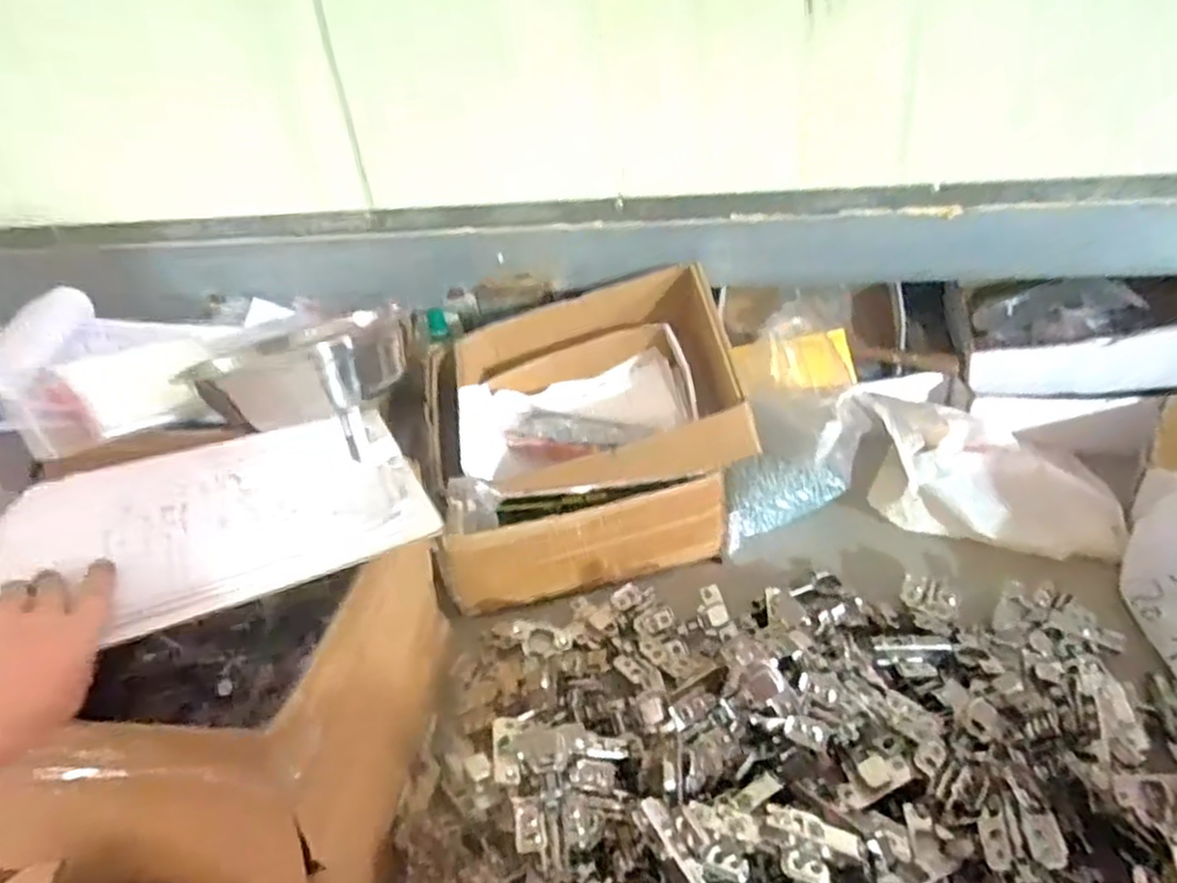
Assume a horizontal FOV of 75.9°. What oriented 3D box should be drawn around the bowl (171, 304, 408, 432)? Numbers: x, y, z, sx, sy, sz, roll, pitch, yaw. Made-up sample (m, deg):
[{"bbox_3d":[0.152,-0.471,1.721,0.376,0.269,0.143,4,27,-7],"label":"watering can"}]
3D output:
[{"bbox_3d":[-0.290,-0.089,0.772,0.192,0.062,0.192,-5,36,3],"label":"bowl"}]

